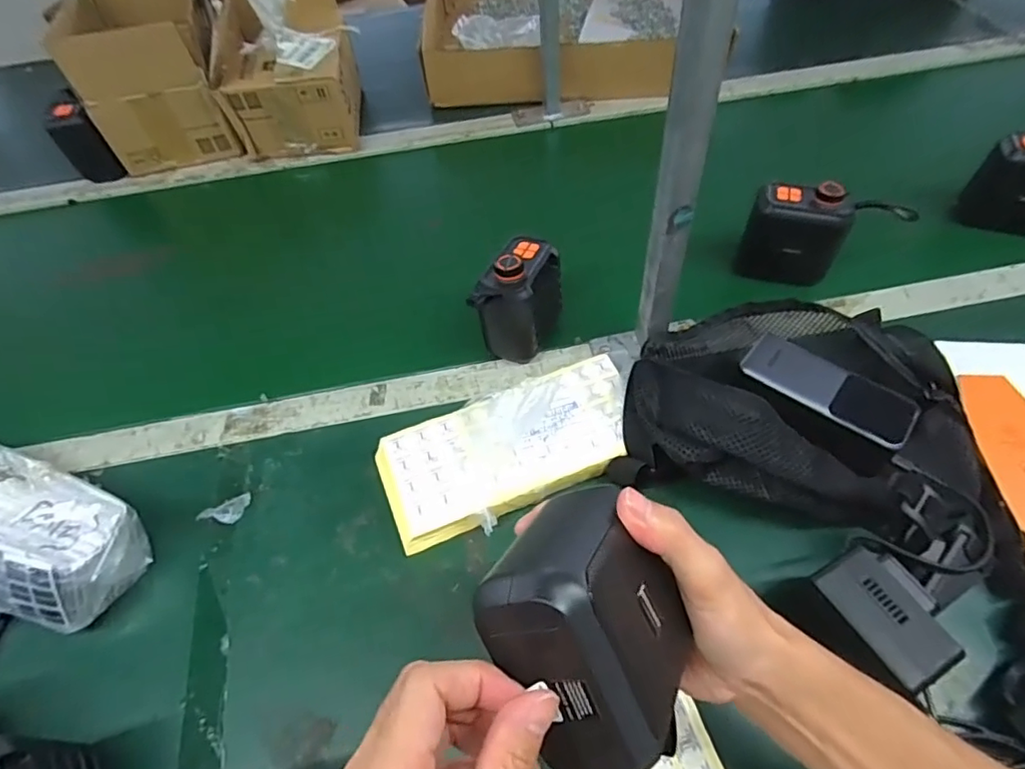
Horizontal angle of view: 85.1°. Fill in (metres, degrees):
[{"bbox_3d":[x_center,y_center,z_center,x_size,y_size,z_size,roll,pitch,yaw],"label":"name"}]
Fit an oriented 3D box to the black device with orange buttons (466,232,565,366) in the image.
[{"bbox_3d":[0.006,-0.079,0.528,0.056,0.098,0.093,27,61,21],"label":"black device with orange buttons"}]

